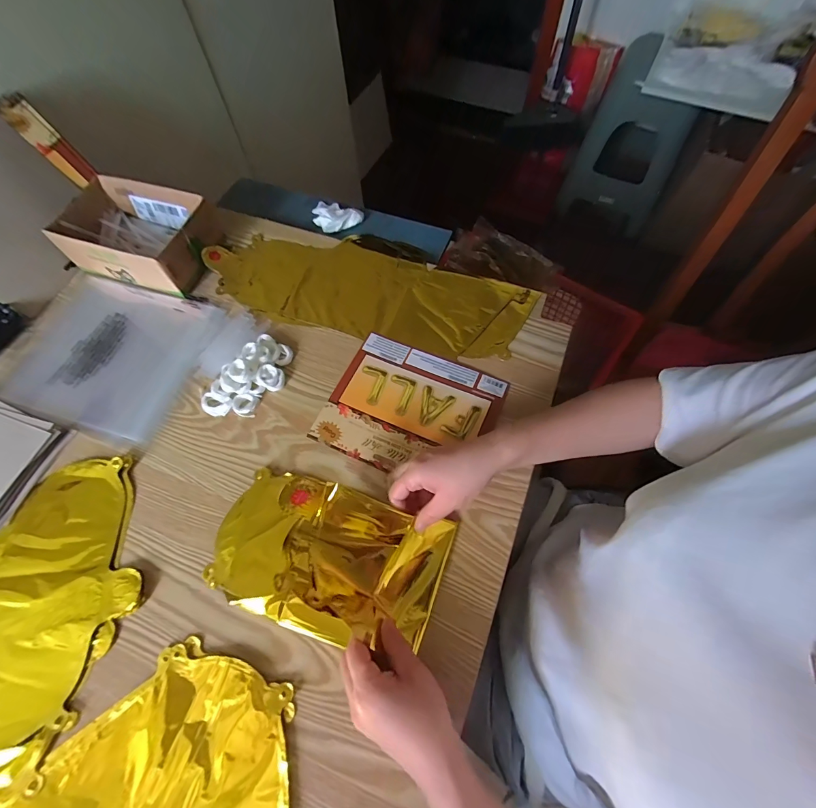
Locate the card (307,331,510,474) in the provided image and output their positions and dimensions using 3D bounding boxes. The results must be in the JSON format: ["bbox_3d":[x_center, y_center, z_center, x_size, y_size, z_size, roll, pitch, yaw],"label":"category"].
[{"bbox_3d":[0.002,0.005,0.456,0.187,0.005,0.158,22,67,12],"label":"card"}]

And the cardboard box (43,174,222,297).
[{"bbox_3d":[-0.376,-0.243,0.550,0.195,0.065,0.142,15,65,9],"label":"cardboard box"}]

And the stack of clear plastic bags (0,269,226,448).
[{"bbox_3d":[-0.398,-0.072,0.512,0.249,0.016,0.207,14,65,9],"label":"stack of clear plastic bags"}]

